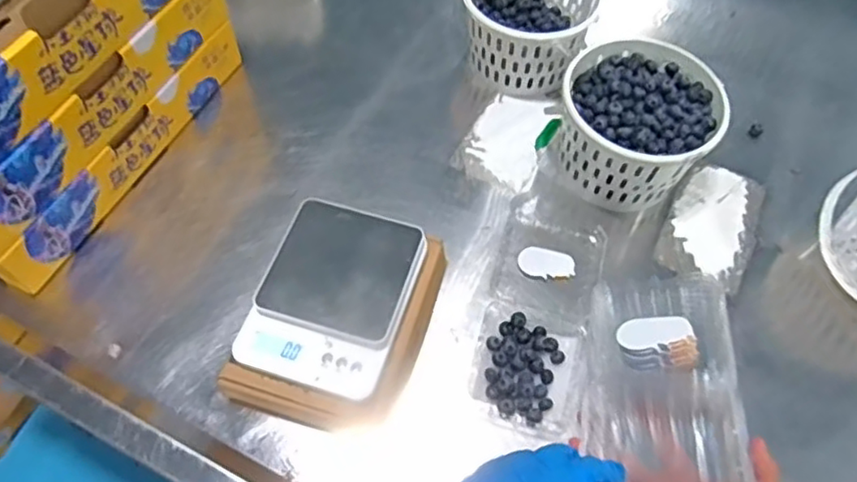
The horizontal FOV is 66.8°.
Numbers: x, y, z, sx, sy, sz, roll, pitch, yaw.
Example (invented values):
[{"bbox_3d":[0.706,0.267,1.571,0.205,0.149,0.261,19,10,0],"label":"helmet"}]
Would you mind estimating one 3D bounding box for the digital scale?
[{"bbox_3d":[-0.090,0.047,0.626,0.139,0.027,0.179,17,61,7],"label":"digital scale"}]

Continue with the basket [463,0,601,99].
[{"bbox_3d":[0.127,-0.296,0.860,0.163,0.098,0.181,17,61,8],"label":"basket"}]

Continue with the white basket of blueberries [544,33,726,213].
[{"bbox_3d":[0.238,-0.134,0.756,0.170,0.108,0.176,29,63,14],"label":"white basket of blueberries"}]

